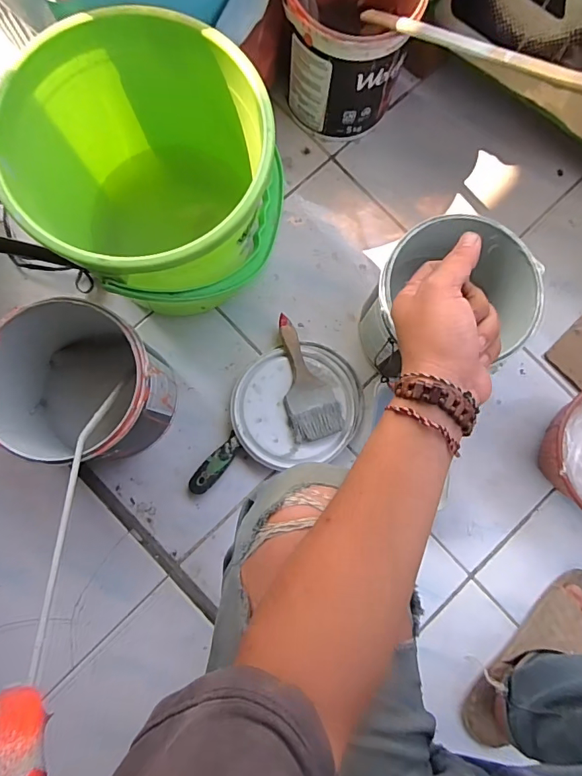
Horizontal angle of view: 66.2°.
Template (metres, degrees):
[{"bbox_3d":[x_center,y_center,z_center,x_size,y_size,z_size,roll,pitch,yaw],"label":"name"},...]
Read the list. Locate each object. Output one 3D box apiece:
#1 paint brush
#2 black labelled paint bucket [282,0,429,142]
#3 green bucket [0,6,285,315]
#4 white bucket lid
[{"bbox_3d":[0.017,-0.016,0.621,0.070,0.016,0.174,-16,84,-3],"label":"paint brush"},{"bbox_3d":[0.082,-0.500,0.636,0.177,0.173,0.197,13,84,0],"label":"black labelled paint bucket"},{"bbox_3d":[-0.157,-0.230,0.582,0.276,0.290,0.259,0,84,-1],"label":"green bucket"},{"bbox_3d":[0.008,0.024,0.630,0.177,0.022,0.165,0,80,0],"label":"white bucket lid"}]

